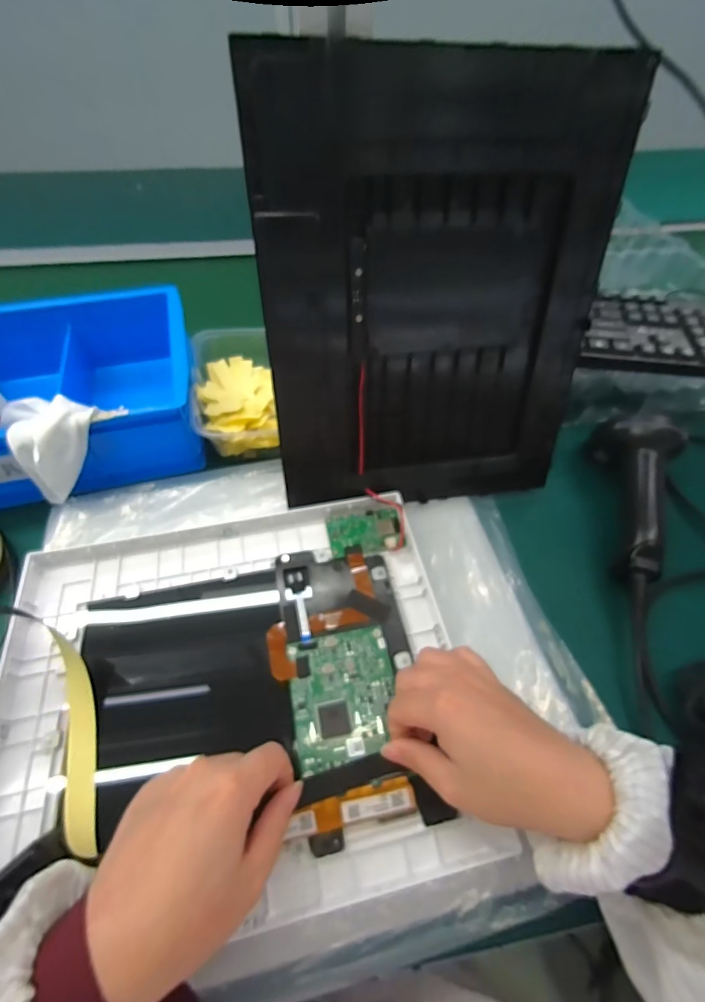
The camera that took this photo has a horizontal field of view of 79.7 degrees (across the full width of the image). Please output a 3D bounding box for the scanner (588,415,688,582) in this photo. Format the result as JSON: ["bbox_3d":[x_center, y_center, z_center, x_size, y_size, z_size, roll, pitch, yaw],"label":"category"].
[{"bbox_3d":[0.256,-0.008,0.363,0.056,0.059,0.153,9,54,5],"label":"scanner"}]

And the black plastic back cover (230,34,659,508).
[{"bbox_3d":[0.062,-0.125,0.303,0.241,0.281,0.012,-8,34,-9],"label":"black plastic back cover"}]

